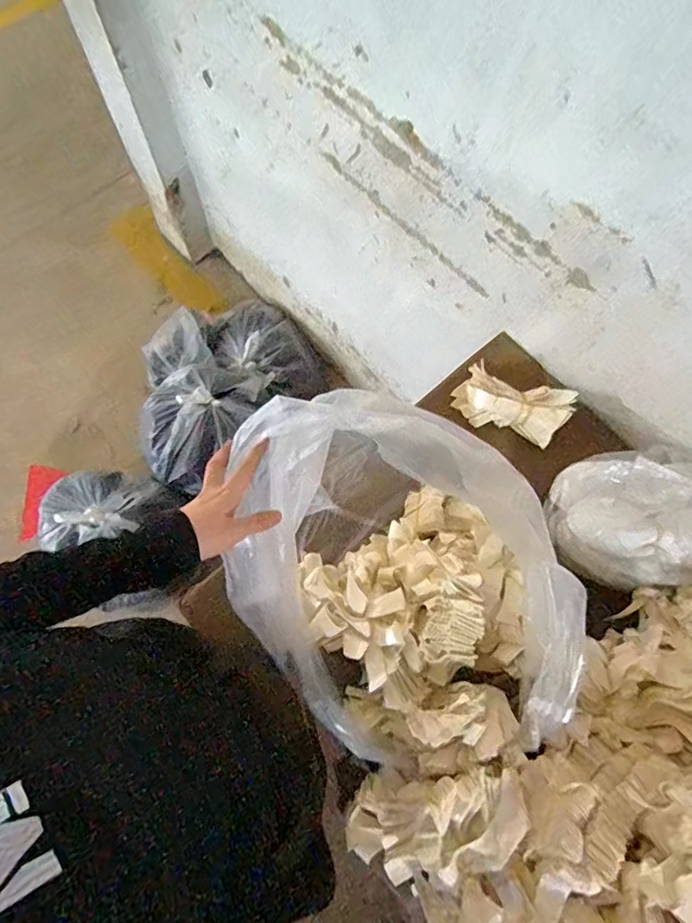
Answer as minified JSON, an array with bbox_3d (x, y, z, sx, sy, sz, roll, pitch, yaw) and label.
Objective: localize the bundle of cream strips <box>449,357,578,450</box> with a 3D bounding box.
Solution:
[{"bbox_3d":[0.260,-0.095,0.792,0.172,0.053,0.098,25,72,8],"label":"bundle of cream strips"}]

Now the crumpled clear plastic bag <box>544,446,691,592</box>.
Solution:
[{"bbox_3d":[0.421,0.083,0.710,0.241,0.079,0.183,0,71,-1],"label":"crumpled clear plastic bag"}]

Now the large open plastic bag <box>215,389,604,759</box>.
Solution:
[{"bbox_3d":[0.064,0.138,0.590,0.312,0.294,0.415,-40,76,-13],"label":"large open plastic bag"}]

